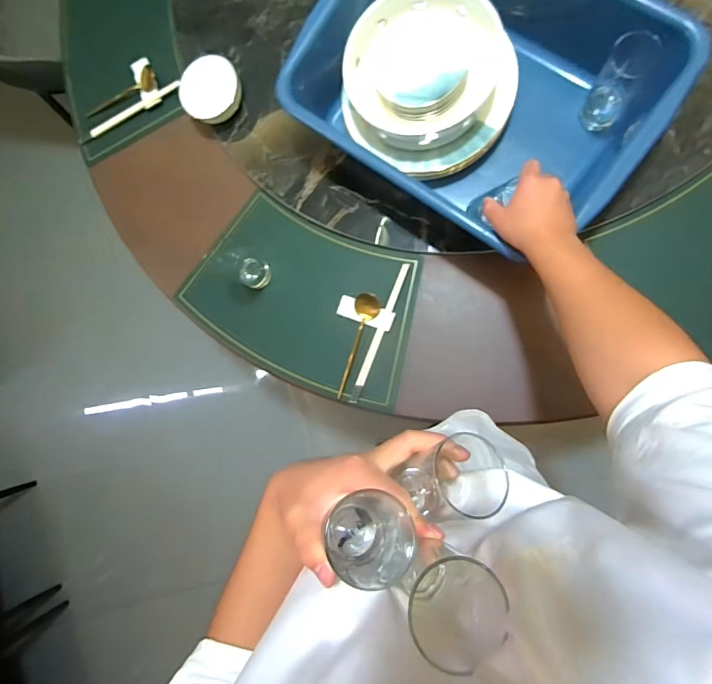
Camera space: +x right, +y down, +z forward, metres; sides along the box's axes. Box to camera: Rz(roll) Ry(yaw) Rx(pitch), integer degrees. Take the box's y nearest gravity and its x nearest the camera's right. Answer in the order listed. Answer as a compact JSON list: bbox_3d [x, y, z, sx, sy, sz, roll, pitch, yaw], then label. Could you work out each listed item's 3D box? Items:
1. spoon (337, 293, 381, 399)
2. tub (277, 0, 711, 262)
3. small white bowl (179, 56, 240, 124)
[{"bbox_3d":[0.001,0.009,0.767,0.045,0.017,0.199,17,103,9],"label":"spoon"},{"bbox_3d":[0.172,-0.387,0.650,0.521,0.174,0.373,36,93,8],"label":"tub"},{"bbox_3d":[-0.279,-0.487,0.806,0.119,0.059,0.116,0,89,12],"label":"small white bowl"}]

